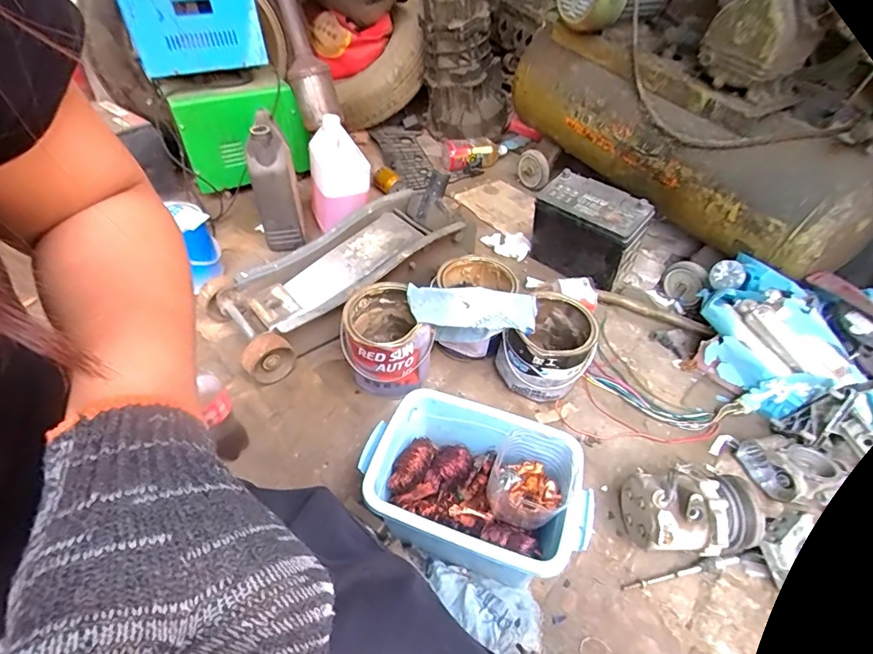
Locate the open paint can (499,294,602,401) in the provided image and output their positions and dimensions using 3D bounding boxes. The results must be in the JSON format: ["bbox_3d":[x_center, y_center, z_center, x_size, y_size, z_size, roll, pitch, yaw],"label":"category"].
[{"bbox_3d":[0.204,0.041,0.841,0.138,0.145,0.148,2,45,-2],"label":"open paint can"}]

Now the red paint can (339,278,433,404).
[{"bbox_3d":[-0.095,0.026,0.846,0.150,0.138,0.168,-12,47,-16],"label":"red paint can"}]

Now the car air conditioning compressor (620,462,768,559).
[{"bbox_3d":[0.364,0.266,0.656,0.155,0.119,0.110,0,45,-4],"label":"car air conditioning compressor"}]

